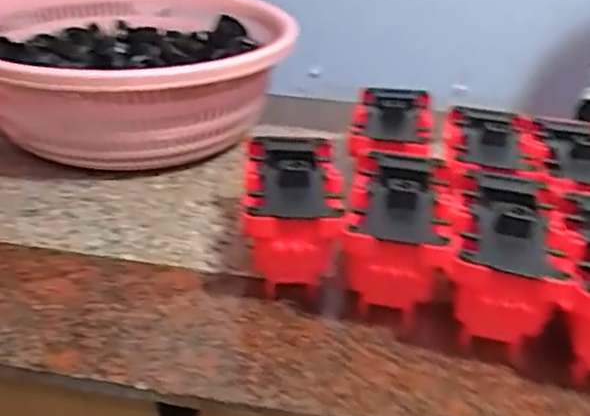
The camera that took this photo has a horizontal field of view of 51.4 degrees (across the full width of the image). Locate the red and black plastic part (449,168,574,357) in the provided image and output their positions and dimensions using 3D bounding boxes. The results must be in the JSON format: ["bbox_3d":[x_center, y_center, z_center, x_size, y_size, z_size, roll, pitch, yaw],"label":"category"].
[{"bbox_3d":[0.157,0.038,0.488,0.079,0.098,0.156,9,32,10],"label":"red and black plastic part"}]

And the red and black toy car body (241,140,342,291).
[{"bbox_3d":[-0.004,0.005,0.531,0.079,0.097,0.148,1,32,-3],"label":"red and black toy car body"}]

